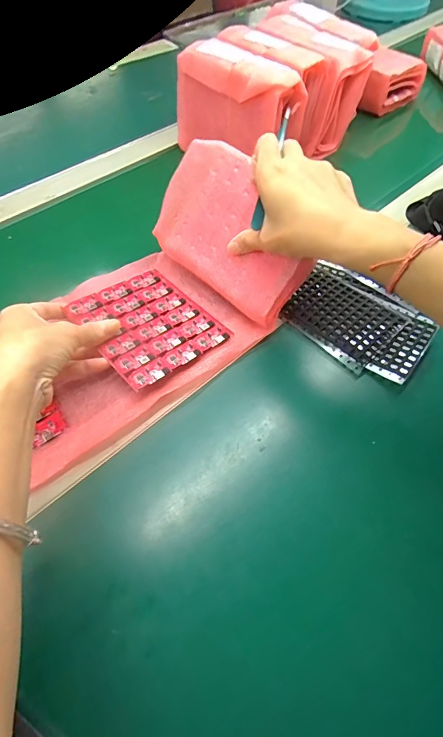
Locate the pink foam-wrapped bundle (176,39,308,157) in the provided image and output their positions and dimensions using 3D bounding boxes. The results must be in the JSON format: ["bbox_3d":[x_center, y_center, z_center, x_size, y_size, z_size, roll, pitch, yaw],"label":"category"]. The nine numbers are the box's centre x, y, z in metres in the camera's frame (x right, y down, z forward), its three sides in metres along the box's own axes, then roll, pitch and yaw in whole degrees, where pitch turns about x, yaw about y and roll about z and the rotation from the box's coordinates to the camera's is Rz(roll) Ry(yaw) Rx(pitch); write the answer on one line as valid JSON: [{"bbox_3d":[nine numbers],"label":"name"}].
[{"bbox_3d":[0.021,-0.344,0.505,0.162,0.096,0.064,28,60,17],"label":"pink foam-wrapped bundle"}]

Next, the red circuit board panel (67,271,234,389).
[{"bbox_3d":[-0.072,-0.046,0.384,0.107,0.013,0.127,-36,63,-22],"label":"red circuit board panel"}]

